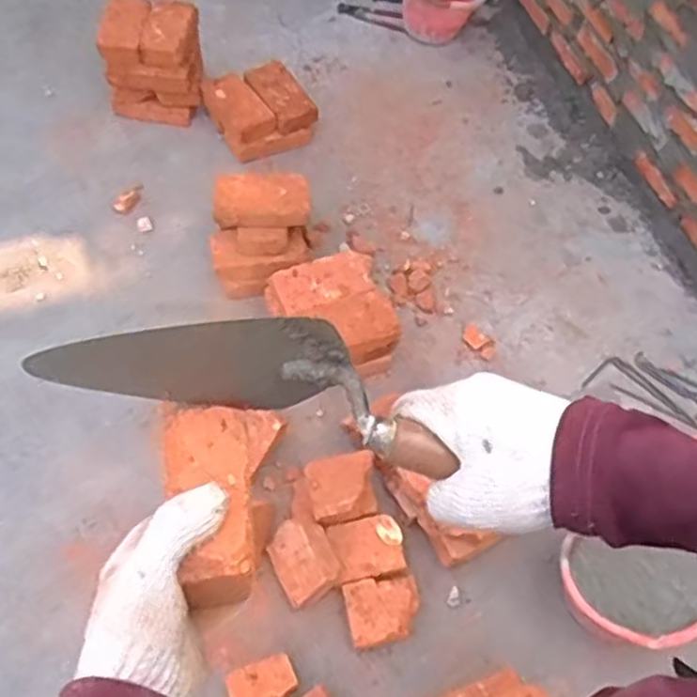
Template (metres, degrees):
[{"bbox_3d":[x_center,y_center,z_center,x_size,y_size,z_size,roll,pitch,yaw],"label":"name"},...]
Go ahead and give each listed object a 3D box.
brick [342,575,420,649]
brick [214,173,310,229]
[{"bbox_3d":[0.064,0.449,1.282,0.133,0.043,0.106,-11,60,-11],"label":"brick"},{"bbox_3d":[-0.183,-0.316,1.574,0.195,0.055,0.117,0,58,-6],"label":"brick"}]

